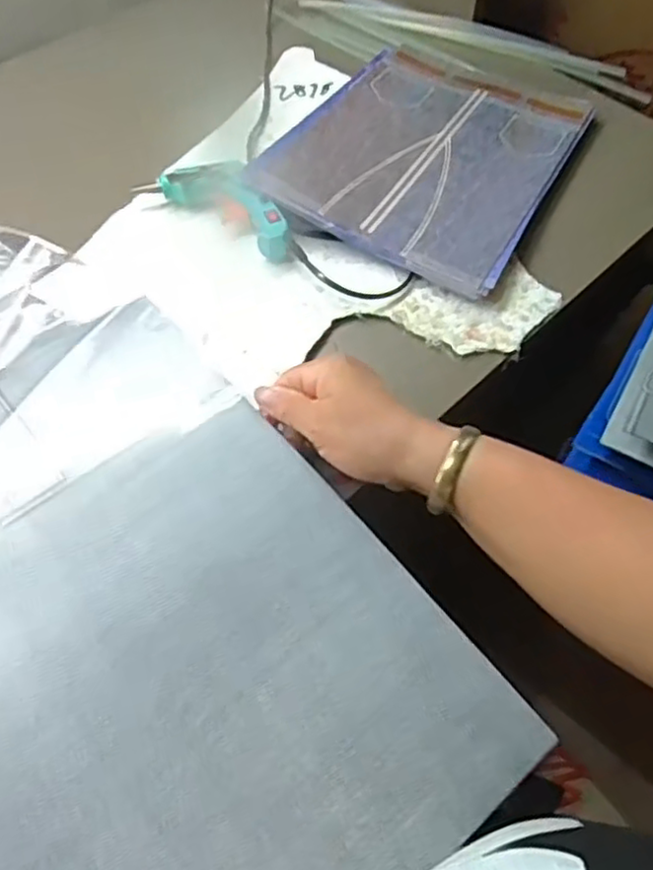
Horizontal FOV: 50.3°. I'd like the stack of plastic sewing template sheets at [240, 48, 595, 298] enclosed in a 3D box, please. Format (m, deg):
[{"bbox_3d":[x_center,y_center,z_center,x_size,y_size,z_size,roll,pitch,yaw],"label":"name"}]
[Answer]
[{"bbox_3d":[0.093,-0.256,0.615,0.221,0.022,0.279,26,58,13],"label":"stack of plastic sewing template sheets"}]

